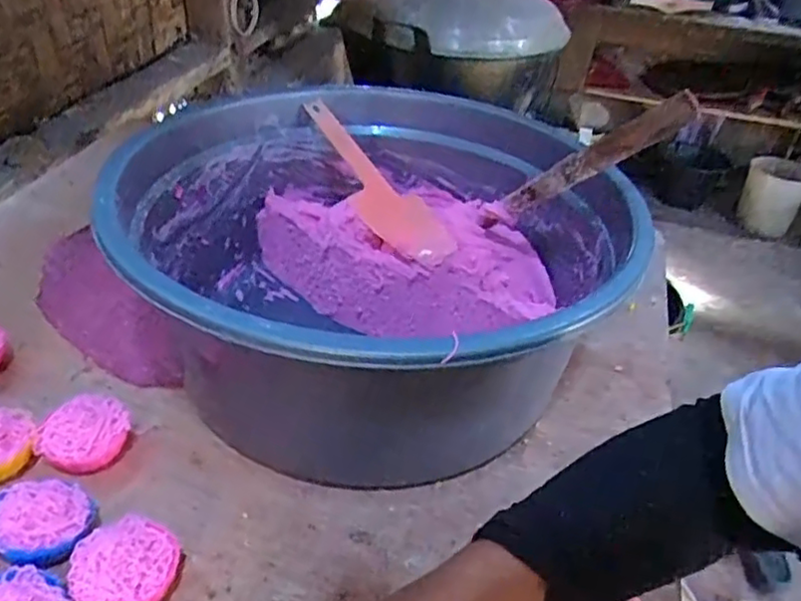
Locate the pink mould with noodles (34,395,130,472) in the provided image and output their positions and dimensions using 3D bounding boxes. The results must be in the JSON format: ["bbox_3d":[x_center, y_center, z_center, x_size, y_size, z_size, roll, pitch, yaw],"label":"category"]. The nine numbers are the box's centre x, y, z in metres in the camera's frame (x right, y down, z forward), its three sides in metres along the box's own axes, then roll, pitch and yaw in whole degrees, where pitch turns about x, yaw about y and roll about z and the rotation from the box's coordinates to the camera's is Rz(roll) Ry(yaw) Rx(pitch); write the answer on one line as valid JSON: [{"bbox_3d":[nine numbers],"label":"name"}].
[{"bbox_3d":[-0.235,0.102,0.495,0.064,0.036,0.057,-25,47,-32],"label":"pink mould with noodles"}]

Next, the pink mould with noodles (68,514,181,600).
[{"bbox_3d":[-0.169,0.168,0.412,0.060,0.038,0.060,3,38,-2],"label":"pink mould with noodles"}]

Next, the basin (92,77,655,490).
[{"bbox_3d":[-0.025,-0.024,0.574,0.381,0.195,0.405,3,38,-2],"label":"basin"}]

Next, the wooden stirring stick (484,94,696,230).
[{"bbox_3d":[0.144,-0.106,0.538,0.032,0.218,0.023,-30,92,-40],"label":"wooden stirring stick"}]

